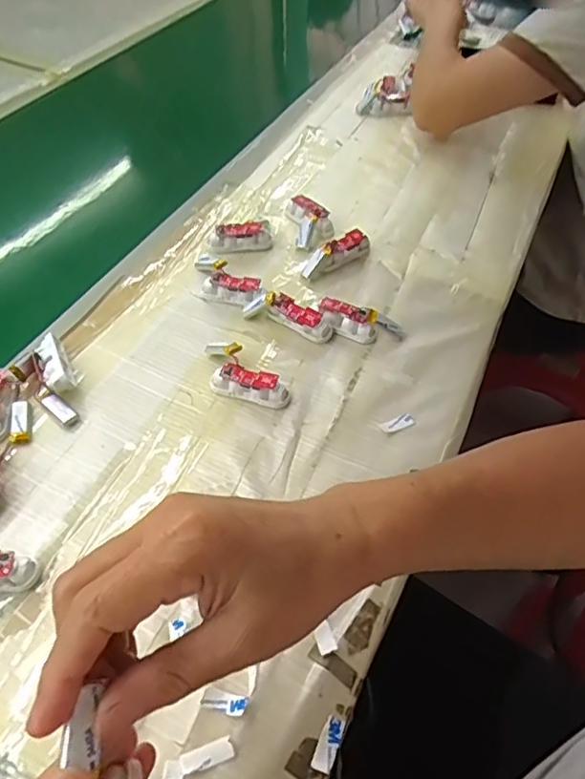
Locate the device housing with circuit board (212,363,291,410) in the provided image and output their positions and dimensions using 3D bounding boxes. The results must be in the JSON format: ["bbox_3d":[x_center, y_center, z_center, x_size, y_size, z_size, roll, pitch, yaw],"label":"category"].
[{"bbox_3d":[-0.033,-0.004,0.452,0.060,0.021,0.019,10,50,7],"label":"device housing with circuit board"}]

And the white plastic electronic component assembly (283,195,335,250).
[{"bbox_3d":[0.019,-0.171,0.594,0.040,0.020,0.066,-10,51,-10],"label":"white plastic electronic component assembly"}]

